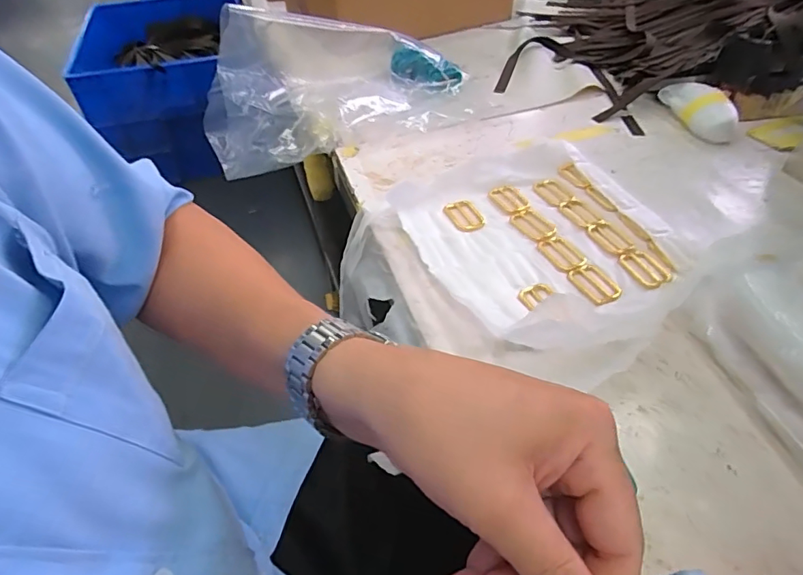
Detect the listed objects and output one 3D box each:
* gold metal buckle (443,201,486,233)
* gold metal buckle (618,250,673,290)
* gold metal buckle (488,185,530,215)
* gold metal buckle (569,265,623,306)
[{"bbox_3d":[0.067,-0.072,0.512,0.033,0.009,0.045,-17,47,-14],"label":"gold metal buckle"},{"bbox_3d":[0.222,-0.017,0.454,0.030,0.005,0.048,-18,47,-15],"label":"gold metal buckle"},{"bbox_3d":[0.119,-0.095,0.533,0.029,0.006,0.049,-20,47,-16],"label":"gold metal buckle"},{"bbox_3d":[0.174,-0.004,0.442,0.032,0.004,0.045,-19,47,-16],"label":"gold metal buckle"}]

